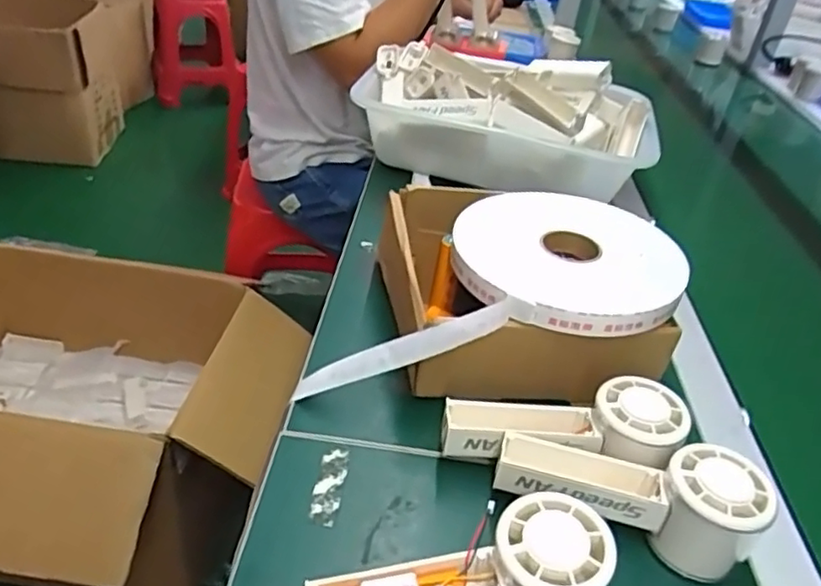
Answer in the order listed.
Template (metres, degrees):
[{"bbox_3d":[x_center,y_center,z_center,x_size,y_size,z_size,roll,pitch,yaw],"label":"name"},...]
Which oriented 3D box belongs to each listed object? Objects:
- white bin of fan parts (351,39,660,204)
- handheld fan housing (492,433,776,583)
[{"bbox_3d":[0.113,-0.218,0.783,0.344,0.112,0.213,11,35,6],"label":"white bin of fan parts"},{"bbox_3d":[0.125,0.121,0.379,0.150,0.062,0.055,10,35,5],"label":"handheld fan housing"}]

